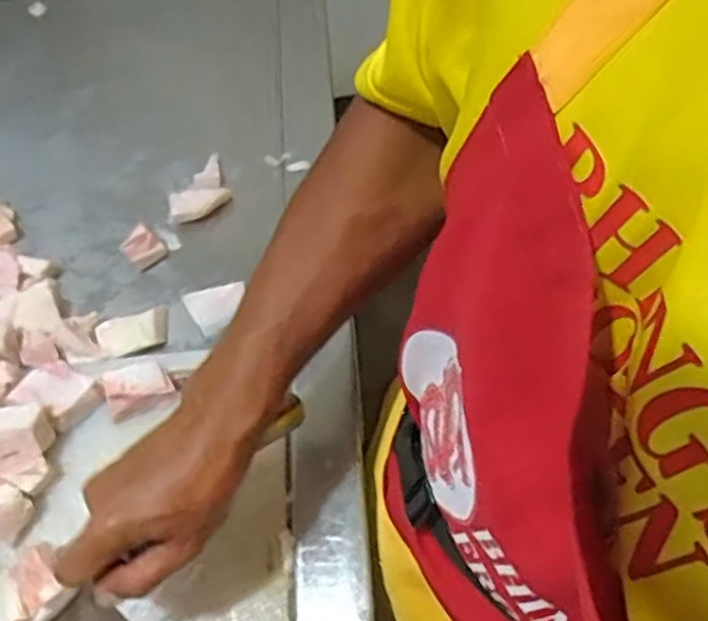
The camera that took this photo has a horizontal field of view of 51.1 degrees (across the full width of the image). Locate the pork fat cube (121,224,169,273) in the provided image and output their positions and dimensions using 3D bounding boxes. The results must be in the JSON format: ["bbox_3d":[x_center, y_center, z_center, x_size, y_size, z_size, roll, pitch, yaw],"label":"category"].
[{"bbox_3d":[-0.186,-0.055,0.650,0.031,0.019,0.035,-41,64,-18],"label":"pork fat cube"}]

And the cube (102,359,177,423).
[{"bbox_3d":[-0.165,0.059,0.567,0.048,0.023,0.033,-22,59,-8],"label":"cube"}]

